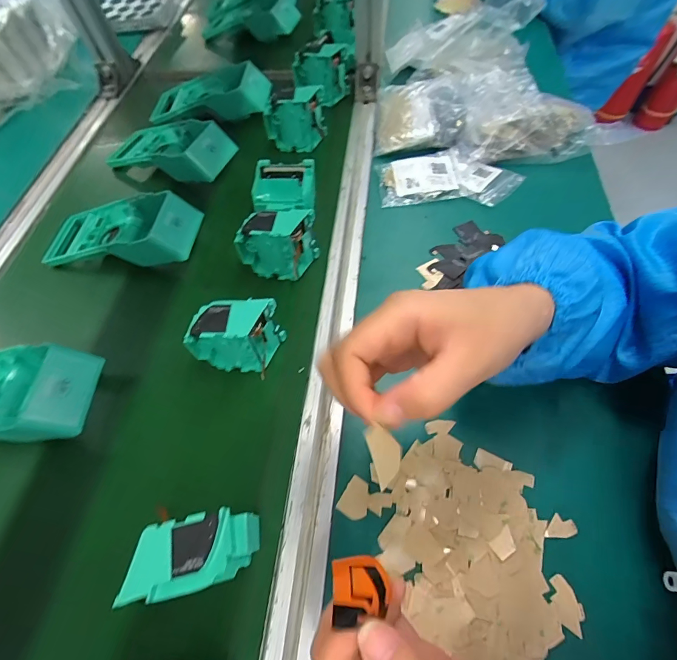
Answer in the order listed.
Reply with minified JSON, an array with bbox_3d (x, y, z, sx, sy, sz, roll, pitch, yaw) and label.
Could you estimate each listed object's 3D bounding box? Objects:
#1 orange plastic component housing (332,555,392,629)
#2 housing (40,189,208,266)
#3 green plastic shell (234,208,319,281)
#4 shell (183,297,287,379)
[{"bbox_3d":[0.010,0.110,0.159,0.026,0.004,0.023,12,50,-20],"label":"orange plastic component housing"},{"bbox_3d":[-0.266,-0.116,0.450,0.193,0.056,0.095,3,60,5],"label":"housing"},{"bbox_3d":[-0.067,-0.095,0.413,0.077,0.076,0.039,7,60,7],"label":"green plastic shell"},{"bbox_3d":[-0.097,0.010,0.357,0.081,0.079,0.048,0,60,3],"label":"shell"}]

